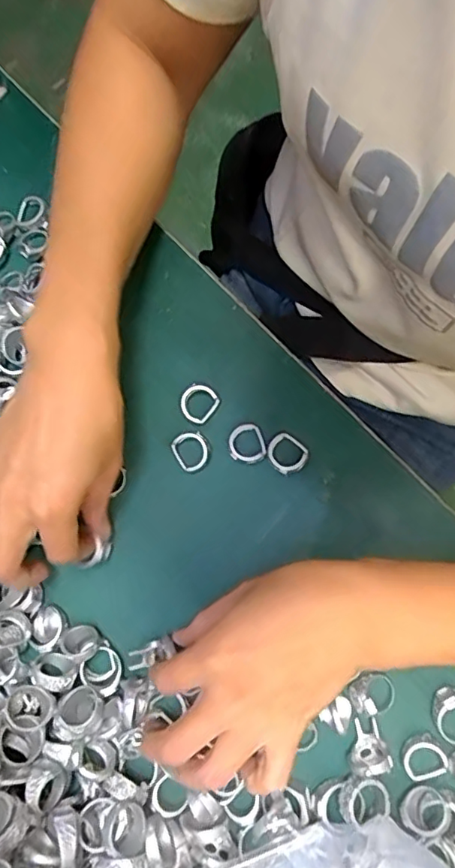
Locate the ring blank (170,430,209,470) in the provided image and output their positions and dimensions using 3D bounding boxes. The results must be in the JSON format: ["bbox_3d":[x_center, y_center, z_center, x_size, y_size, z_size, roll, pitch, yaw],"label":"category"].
[{"bbox_3d":[-0.023,0.009,0.342,0.021,0.005,0.024,-32,78,-1],"label":"ring blank"}]

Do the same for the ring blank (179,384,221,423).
[{"bbox_3d":[-0.018,-0.020,0.345,0.022,0.004,0.024,42,86,11],"label":"ring blank"}]

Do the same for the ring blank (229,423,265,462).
[{"bbox_3d":[0.012,0.006,0.339,0.021,0.006,0.024,-17,79,2],"label":"ring blank"}]

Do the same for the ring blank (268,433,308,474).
[{"bbox_3d":[0.036,0.012,0.337,0.024,0.005,0.023,43,86,11],"label":"ring blank"}]

